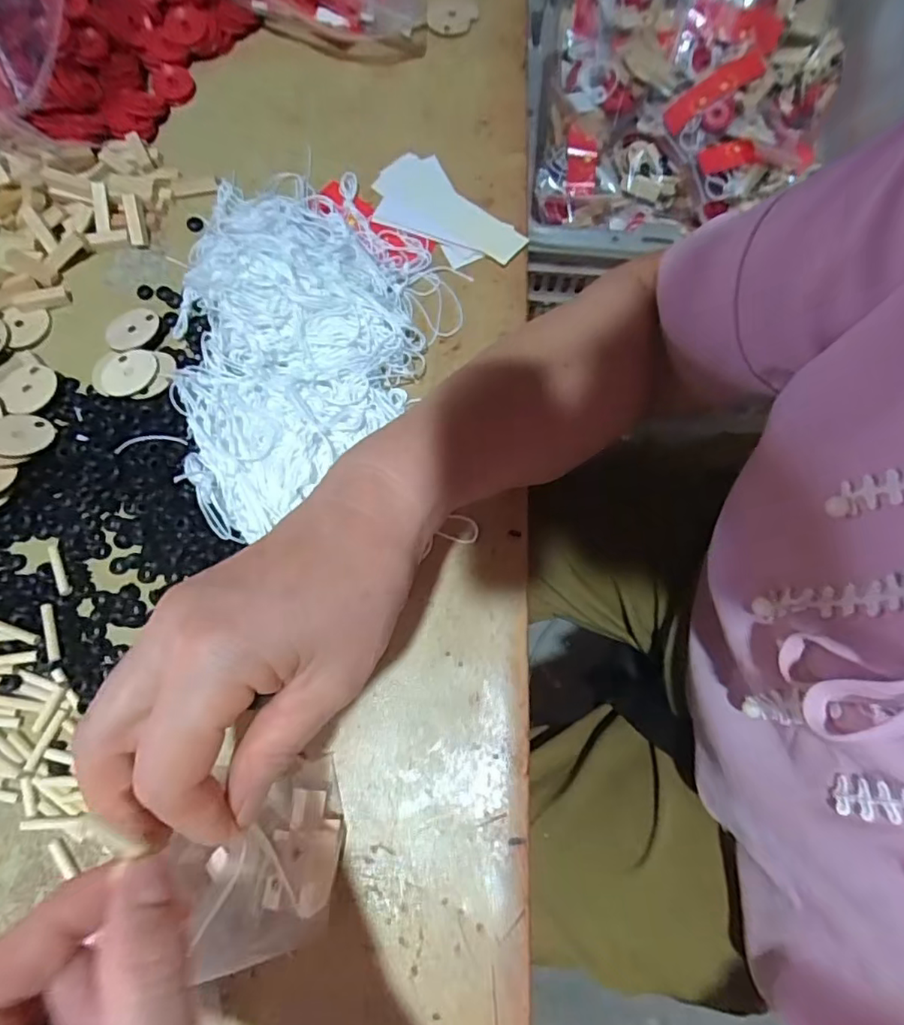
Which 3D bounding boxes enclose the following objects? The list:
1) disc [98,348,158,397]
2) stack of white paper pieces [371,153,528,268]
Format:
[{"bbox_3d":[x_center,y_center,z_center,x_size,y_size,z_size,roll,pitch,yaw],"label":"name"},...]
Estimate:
[{"bbox_3d":[-0.195,-0.084,0.350,0.037,0.004,0.033,-21,66,1],"label":"disc"},{"bbox_3d":[-0.007,-0.191,0.382,0.055,0.006,0.106,-43,80,-4],"label":"stack of white paper pieces"}]

